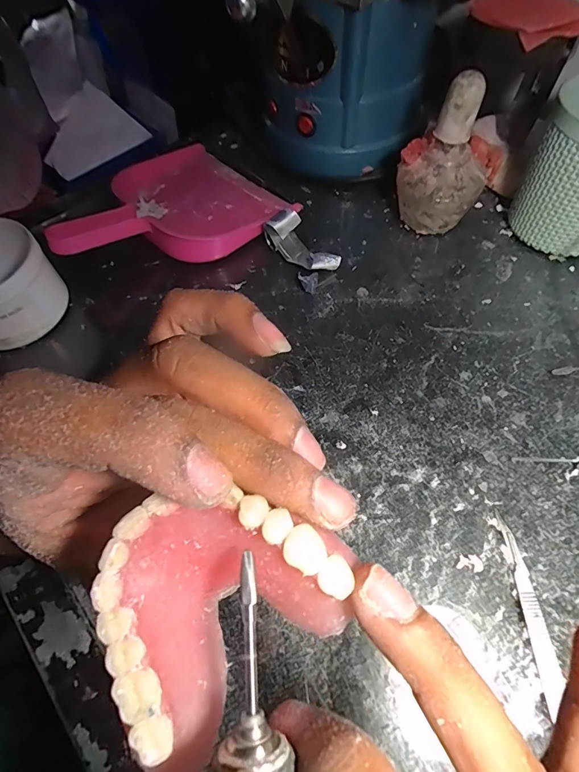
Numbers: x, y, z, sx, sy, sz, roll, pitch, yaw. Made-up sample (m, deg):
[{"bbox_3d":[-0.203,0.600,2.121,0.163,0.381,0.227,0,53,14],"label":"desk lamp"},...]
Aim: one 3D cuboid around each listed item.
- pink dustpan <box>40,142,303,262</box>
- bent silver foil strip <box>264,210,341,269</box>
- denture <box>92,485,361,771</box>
[{"bbox_3d":[-0.118,-0.167,0.385,0.165,0.049,0.207,40,69,23],"label":"pink dustpan"},{"bbox_3d":[0.011,-0.127,0.366,0.032,0.027,0.067,-37,64,-17],"label":"bent silver foil strip"},{"bbox_3d":[-0.017,0.051,0.098,0.058,0.030,0.045,-36,64,-17],"label":"denture"}]

